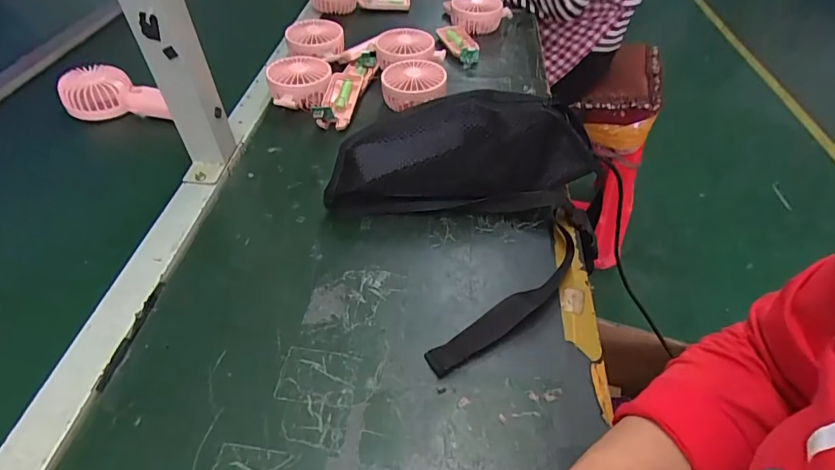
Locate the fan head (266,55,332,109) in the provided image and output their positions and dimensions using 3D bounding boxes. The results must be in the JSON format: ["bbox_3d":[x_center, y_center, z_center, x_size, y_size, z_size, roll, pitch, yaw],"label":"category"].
[{"bbox_3d":[-0.163,-0.214,0.628,0.087,0.040,0.080,-16,49,-14],"label":"fan head"}]

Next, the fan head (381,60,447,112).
[{"bbox_3d":[-0.004,-0.207,0.620,0.088,0.034,0.089,1,47,2],"label":"fan head"}]

